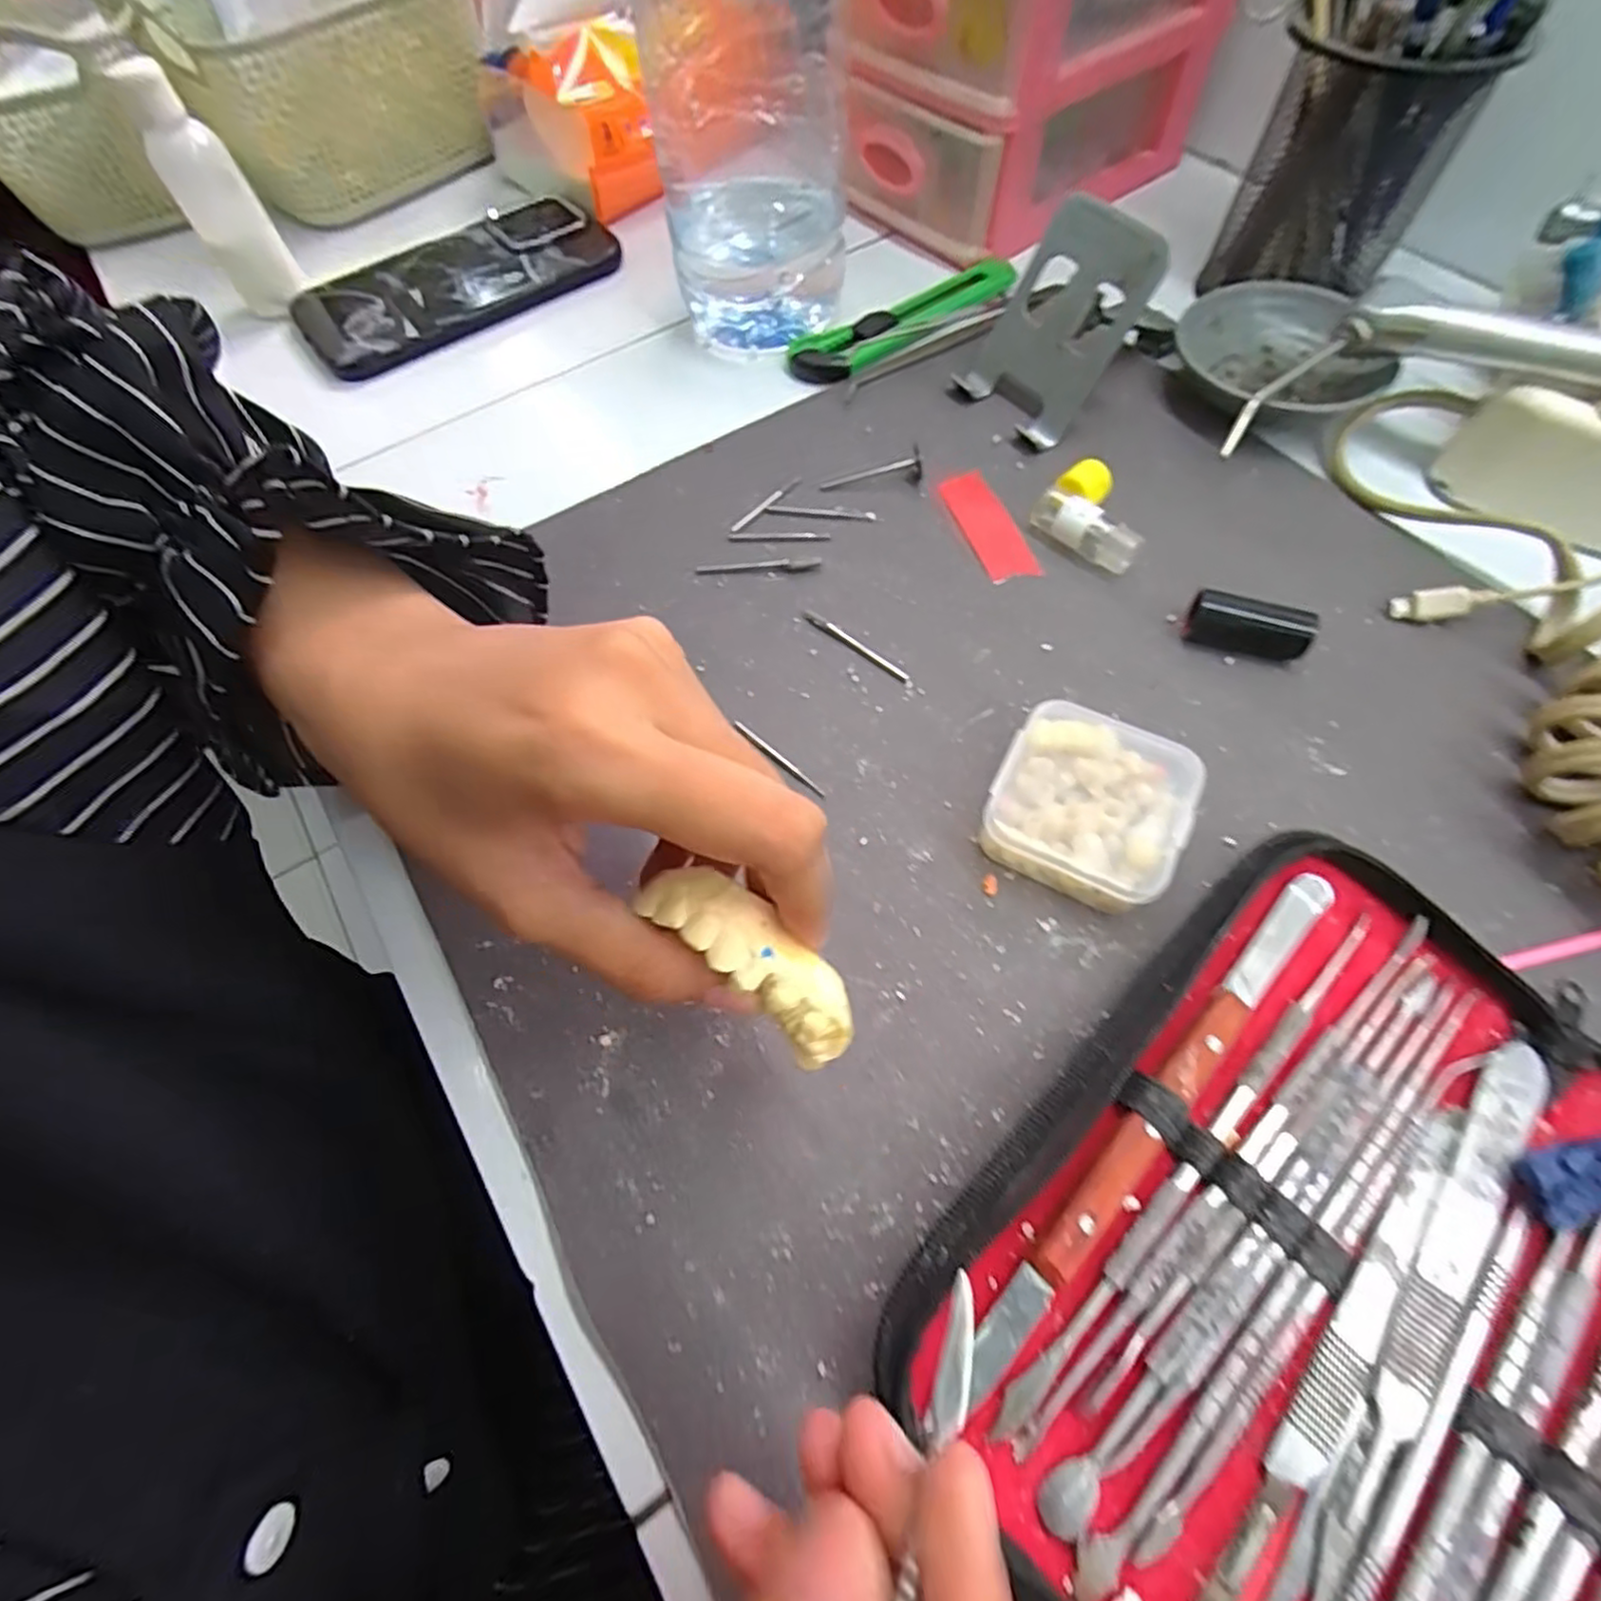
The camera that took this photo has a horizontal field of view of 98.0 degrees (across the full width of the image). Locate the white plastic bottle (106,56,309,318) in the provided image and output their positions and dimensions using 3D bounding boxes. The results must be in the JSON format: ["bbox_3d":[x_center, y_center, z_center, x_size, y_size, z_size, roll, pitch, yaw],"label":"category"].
[{"bbox_3d":[-0.288,-0.295,0.346,0.033,0.098,0.029,-35,67,-13],"label":"white plastic bottle"}]

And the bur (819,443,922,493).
[{"bbox_3d":[0.031,-0.141,0.300,0.044,0.010,0.011,-13,64,-3],"label":"bur"}]

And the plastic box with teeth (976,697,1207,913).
[{"bbox_3d":[0.091,0.001,0.222,0.056,0.021,0.055,25,68,15],"label":"plastic box with teeth"}]

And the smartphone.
[{"bbox_3d":[-0.187,-0.284,0.381,0.164,0.011,0.078,-37,75,-14],"label":"smartphone"}]

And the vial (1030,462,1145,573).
[{"bbox_3d":[0.119,-0.114,0.279,0.043,0.018,0.034,38,72,19],"label":"vial"}]

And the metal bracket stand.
[{"bbox_3d":[0.107,-0.203,0.295,0.047,0.063,0.062,-34,67,-13],"label":"metal bracket stand"}]

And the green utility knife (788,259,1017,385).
[{"bbox_3d":[0.057,-0.244,0.352,0.133,0.009,0.035,-28,65,-10],"label":"green utility knife"}]

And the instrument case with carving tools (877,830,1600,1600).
[{"bbox_3d":[0.138,0.119,0.157,0.190,0.028,0.166,-43,69,-16],"label":"instrument case with carving tools"}]

